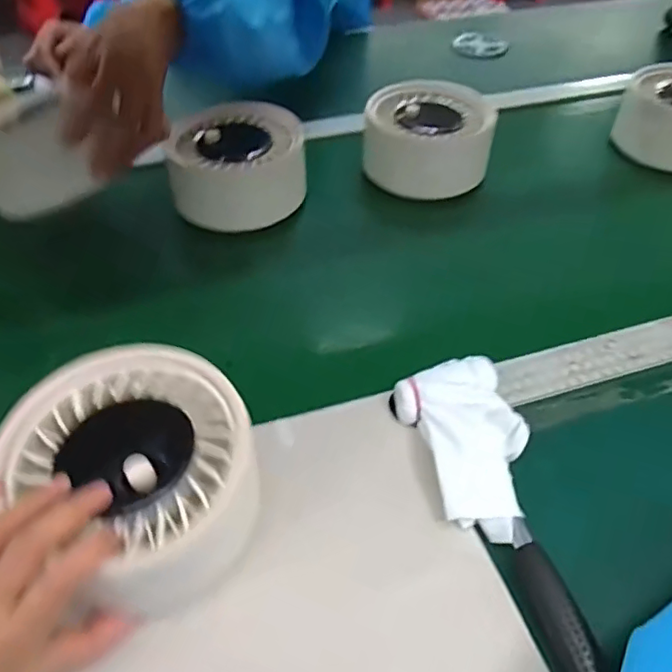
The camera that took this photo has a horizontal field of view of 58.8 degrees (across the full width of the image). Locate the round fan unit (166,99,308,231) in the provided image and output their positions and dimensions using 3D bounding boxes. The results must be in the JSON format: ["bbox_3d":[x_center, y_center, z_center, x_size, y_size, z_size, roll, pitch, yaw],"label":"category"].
[{"bbox_3d":[-0.103,-0.182,0.632,0.143,0.065,0.148,-6,47,-6],"label":"round fan unit"}]

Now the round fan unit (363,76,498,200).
[{"bbox_3d":[0.107,-0.229,0.682,0.136,0.074,0.130,9,47,8],"label":"round fan unit"}]

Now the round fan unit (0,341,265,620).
[{"bbox_3d":[-0.114,0.076,0.351,0.141,0.057,0.122,35,55,28],"label":"round fan unit"}]

